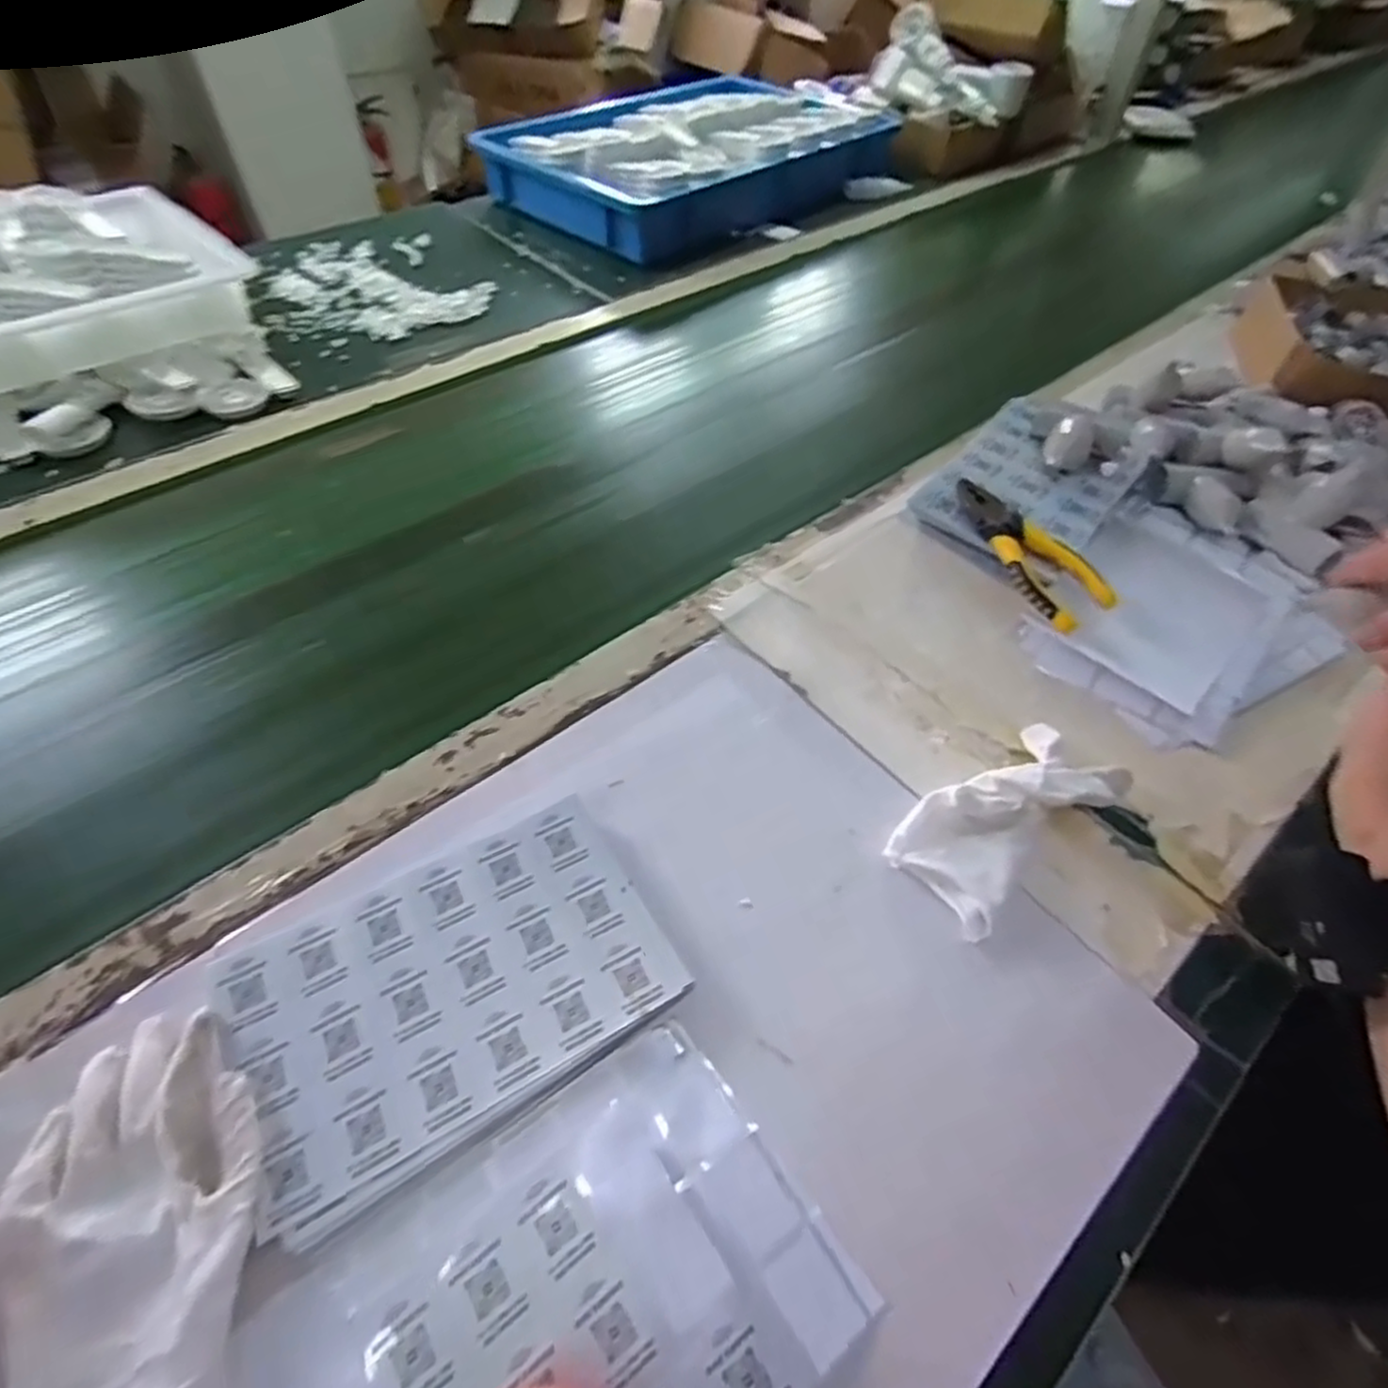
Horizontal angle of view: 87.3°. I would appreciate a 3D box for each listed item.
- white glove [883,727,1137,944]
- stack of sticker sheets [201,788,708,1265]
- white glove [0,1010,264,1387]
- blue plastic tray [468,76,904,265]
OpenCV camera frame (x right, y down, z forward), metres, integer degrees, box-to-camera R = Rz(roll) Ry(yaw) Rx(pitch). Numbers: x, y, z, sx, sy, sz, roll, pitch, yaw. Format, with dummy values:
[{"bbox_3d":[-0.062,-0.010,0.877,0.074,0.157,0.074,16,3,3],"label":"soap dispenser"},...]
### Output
[{"bbox_3d":[0.199,0.070,0.452,0.162,0.037,0.073,-32,59,-24],"label":"white glove"},{"bbox_3d":[-0.123,0.148,0.379,0.205,0.010,0.139,-26,58,-23],"label":"stack of sticker sheets"},{"bbox_3d":[-0.237,0.222,0.308,0.099,0.020,0.158,-22,56,-18],"label":"white glove"},{"bbox_3d":[0.013,-0.837,1.128,0.619,0.105,0.397,-36,61,-26],"label":"blue plastic tray"}]

